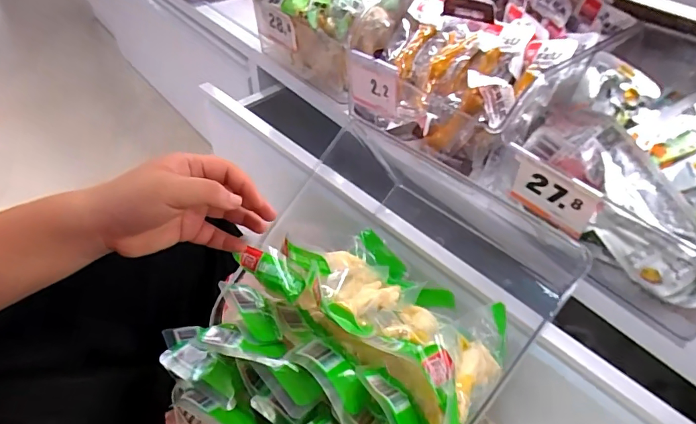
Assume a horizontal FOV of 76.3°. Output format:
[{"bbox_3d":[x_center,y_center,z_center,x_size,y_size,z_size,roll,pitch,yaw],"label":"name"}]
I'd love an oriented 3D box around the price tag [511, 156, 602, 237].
[{"bbox_3d":[0.199,-0.013,0.437,0.005,0.063,0.080,-39,58,-23],"label":"price tag"}]

